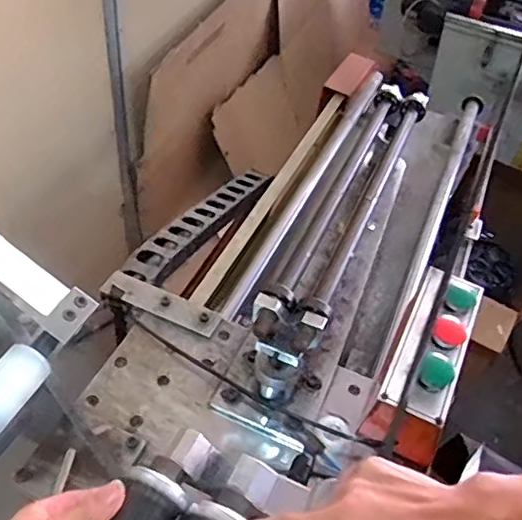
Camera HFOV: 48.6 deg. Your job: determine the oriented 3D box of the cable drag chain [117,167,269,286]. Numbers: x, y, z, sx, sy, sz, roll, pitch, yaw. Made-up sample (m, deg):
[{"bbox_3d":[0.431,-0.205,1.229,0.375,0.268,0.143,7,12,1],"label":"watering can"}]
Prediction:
[{"bbox_3d":[-0.090,-0.072,0.988,0.061,0.032,0.457,22,33,14],"label":"cable drag chain"}]

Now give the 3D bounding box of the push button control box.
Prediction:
[{"bbox_3d":[0.194,0.114,0.678,0.077,0.095,0.212,23,46,15],"label":"push button control box"}]

